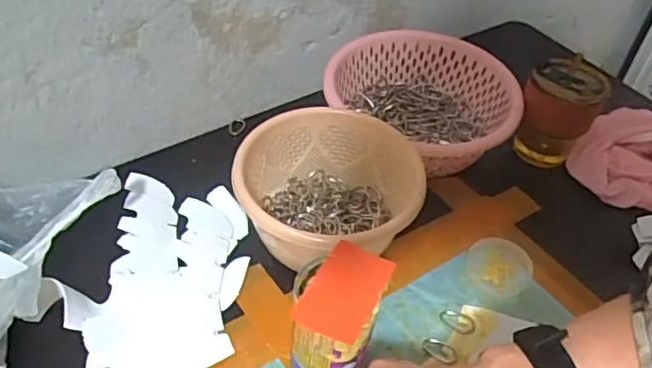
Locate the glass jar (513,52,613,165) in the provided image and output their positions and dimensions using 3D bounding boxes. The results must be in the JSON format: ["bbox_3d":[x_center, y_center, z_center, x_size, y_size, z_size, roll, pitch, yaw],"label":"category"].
[{"bbox_3d":[0.268,-0.075,0.692,0.083,0.115,0.078,28,50,21],"label":"glass jar"}]

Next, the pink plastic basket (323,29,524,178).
[{"bbox_3d":[0.120,-0.093,0.714,0.181,0.096,0.207,-32,56,-31],"label":"pink plastic basket"}]

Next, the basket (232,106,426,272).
[{"bbox_3d":[0.000,0.018,0.583,0.163,0.105,0.168,2,45,-2],"label":"basket"}]

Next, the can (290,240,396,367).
[{"bbox_3d":[0.006,0.118,0.478,0.063,0.126,0.076,17,47,12],"label":"can"}]

